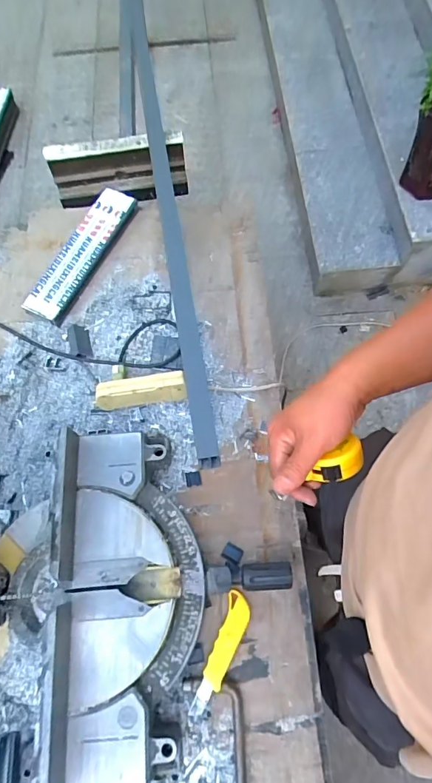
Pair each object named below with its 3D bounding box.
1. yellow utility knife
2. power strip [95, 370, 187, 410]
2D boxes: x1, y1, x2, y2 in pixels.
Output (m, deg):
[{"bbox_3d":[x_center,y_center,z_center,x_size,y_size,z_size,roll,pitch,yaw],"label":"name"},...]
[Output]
[{"bbox_3d":[0.008,0.393,0.684,0.040,0.031,0.169,24,69,10],"label":"yellow utility knife"},{"bbox_3d":[-0.138,-0.001,0.838,0.162,0.055,0.041,-6,66,-2],"label":"power strip"}]

